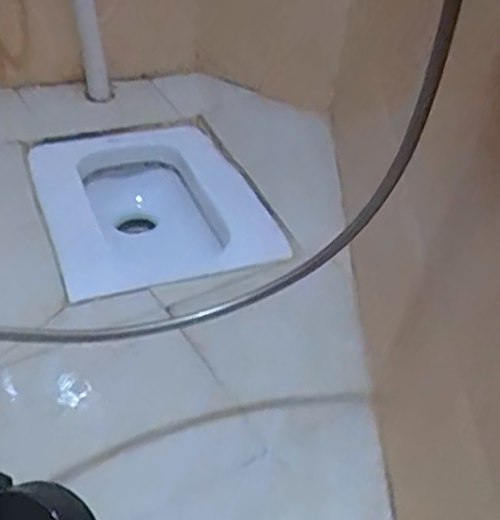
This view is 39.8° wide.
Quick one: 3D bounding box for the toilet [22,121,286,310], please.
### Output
[{"bbox_3d":[-0.186,-0.043,1.342,0.362,0.208,0.514,-16,44,-22],"label":"toilet"}]

